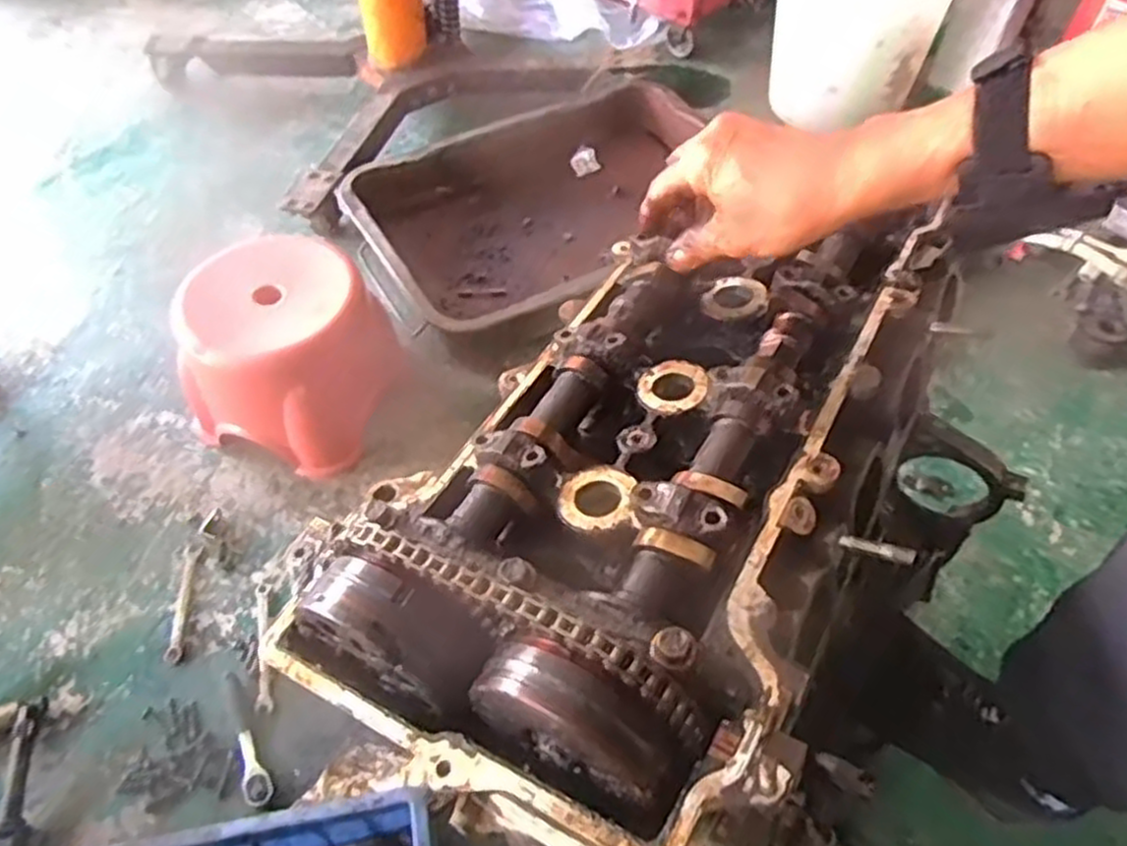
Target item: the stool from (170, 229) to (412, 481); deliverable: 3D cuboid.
[{"bbox_3d":[-0.345,-0.092,1.004,0.219,0.198,0.230,20,55,13],"label":"stool"}]

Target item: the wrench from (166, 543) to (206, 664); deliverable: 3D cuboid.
[{"bbox_3d":[-0.447,0.209,0.919,0.023,0.011,0.146,-4,53,-4],"label":"wrench"}]

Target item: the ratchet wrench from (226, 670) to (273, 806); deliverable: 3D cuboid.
[{"bbox_3d":[-0.344,0.337,0.835,0.029,0.026,0.152,-25,57,-19],"label":"ratchet wrench"}]

